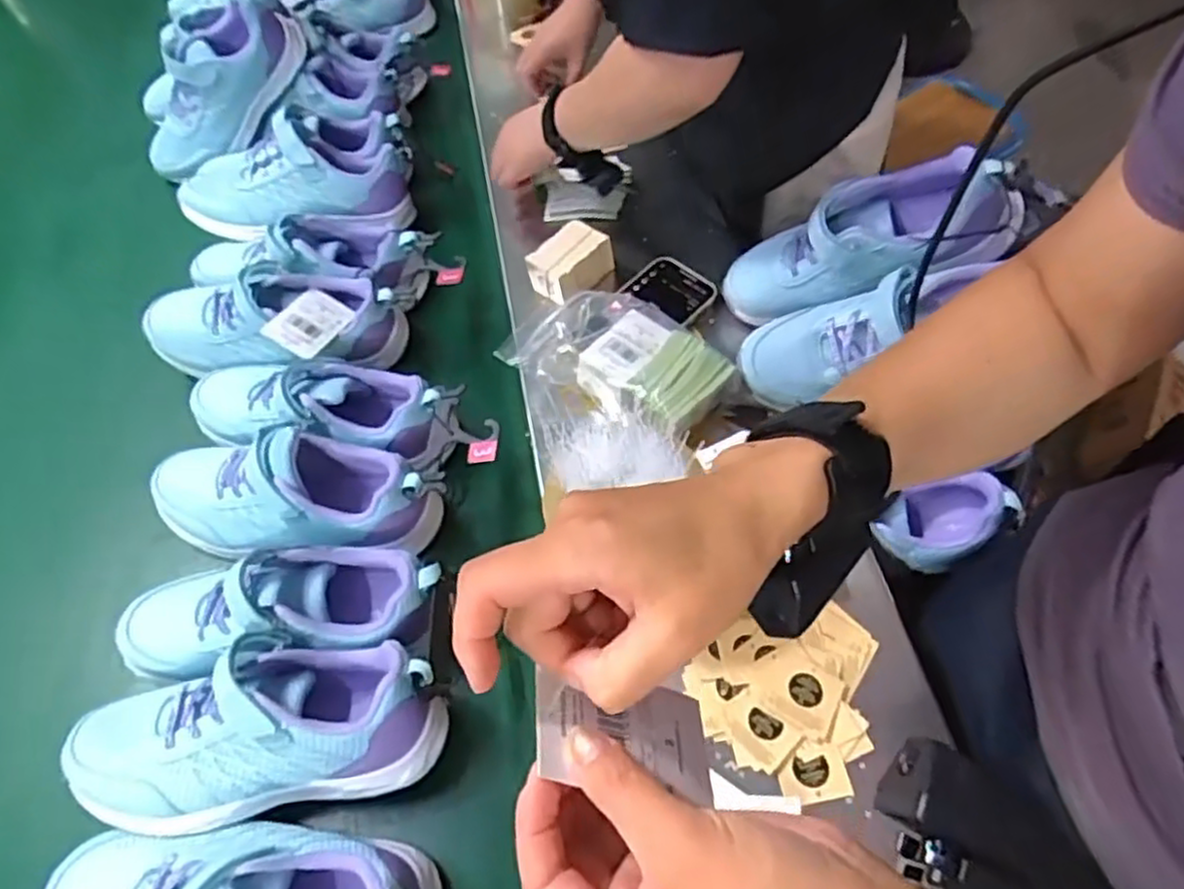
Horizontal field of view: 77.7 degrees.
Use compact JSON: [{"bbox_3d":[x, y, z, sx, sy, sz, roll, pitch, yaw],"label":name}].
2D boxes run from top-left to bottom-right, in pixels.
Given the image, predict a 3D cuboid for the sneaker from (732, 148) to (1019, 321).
[{"bbox_3d":[0.211,-0.162,0.596,0.228,0.077,0.080,-15,53,34],"label":"sneaker"}]

